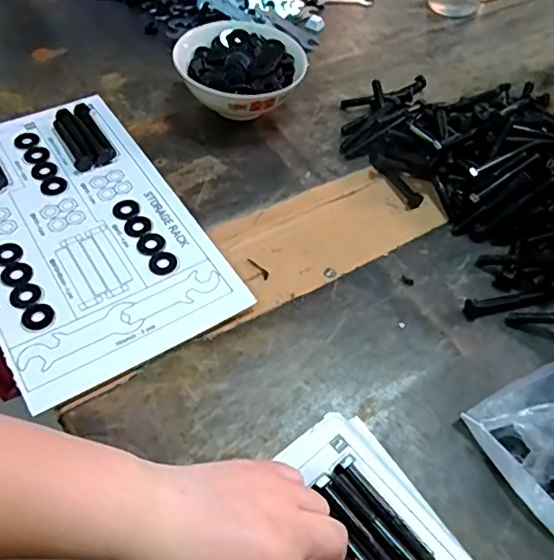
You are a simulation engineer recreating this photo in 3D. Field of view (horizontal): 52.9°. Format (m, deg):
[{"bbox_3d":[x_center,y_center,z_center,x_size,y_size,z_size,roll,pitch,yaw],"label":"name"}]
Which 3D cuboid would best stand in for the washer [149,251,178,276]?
[{"bbox_3d":[-0.099,-0.015,0.479,0.023,0.004,0.024,3,53,-4],"label":"washer"}]

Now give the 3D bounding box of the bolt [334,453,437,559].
[{"bbox_3d":[0.070,0.147,0.356,0.014,0.013,0.079,-37,64,-28],"label":"bolt"}]

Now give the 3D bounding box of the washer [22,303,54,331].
[{"bbox_3d":[-0.189,0.029,0.439,0.023,0.004,0.023,3,53,-4],"label":"washer"}]

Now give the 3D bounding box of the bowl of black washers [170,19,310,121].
[{"bbox_3d":[-0.040,-0.224,0.615,0.134,0.058,0.141,3,53,-4],"label":"bowl of black washers"}]

